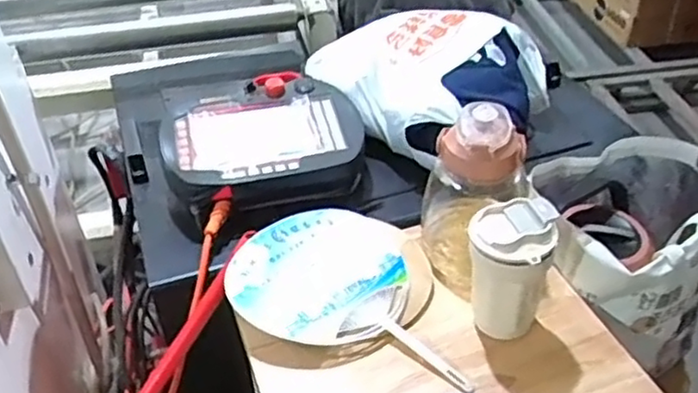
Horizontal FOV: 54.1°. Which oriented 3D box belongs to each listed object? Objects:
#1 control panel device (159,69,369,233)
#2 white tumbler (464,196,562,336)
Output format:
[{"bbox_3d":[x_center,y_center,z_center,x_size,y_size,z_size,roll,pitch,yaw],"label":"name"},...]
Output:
[{"bbox_3d":[-0.122,-0.066,0.977,0.278,0.093,0.216,-16,41,-16],"label":"control panel device"},{"bbox_3d":[0.171,0.084,0.745,0.086,0.156,0.076,8,40,12],"label":"white tumbler"}]

